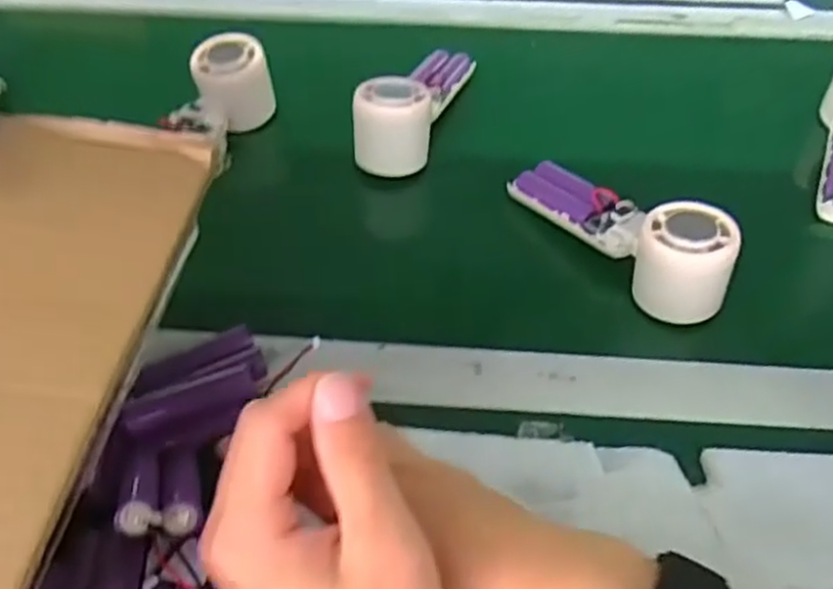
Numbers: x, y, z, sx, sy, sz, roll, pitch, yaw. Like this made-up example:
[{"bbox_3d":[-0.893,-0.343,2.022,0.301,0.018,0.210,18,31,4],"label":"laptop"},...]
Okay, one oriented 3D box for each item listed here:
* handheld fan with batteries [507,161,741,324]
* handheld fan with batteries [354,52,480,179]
[{"bbox_3d":[0.134,-0.050,0.490,0.050,0.057,0.163,-27,53,-22],"label":"handheld fan with batteries"},{"bbox_3d":[0.000,-0.160,0.587,0.052,0.052,0.153,15,49,13],"label":"handheld fan with batteries"}]

